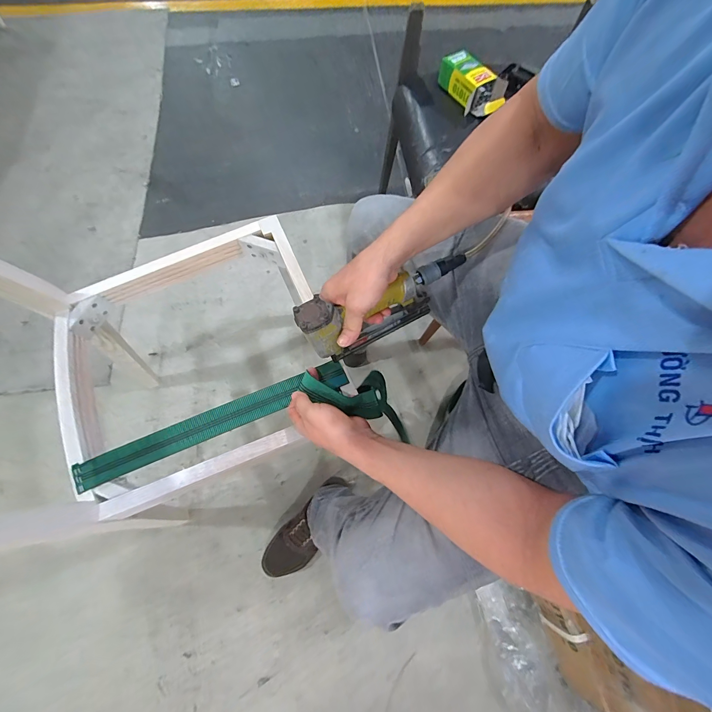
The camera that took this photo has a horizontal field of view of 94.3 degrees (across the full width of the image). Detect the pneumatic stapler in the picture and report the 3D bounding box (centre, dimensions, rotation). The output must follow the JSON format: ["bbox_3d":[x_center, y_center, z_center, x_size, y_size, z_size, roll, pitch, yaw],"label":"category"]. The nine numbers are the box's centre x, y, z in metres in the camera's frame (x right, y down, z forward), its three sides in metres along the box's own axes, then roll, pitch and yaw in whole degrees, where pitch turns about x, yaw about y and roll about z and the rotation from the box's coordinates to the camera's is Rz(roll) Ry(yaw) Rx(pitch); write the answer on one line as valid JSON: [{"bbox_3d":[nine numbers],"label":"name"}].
[{"bbox_3d":[0.036,-0.074,0.498,0.247,0.106,0.057,-28,71,-12],"label":"pneumatic stapler"}]

